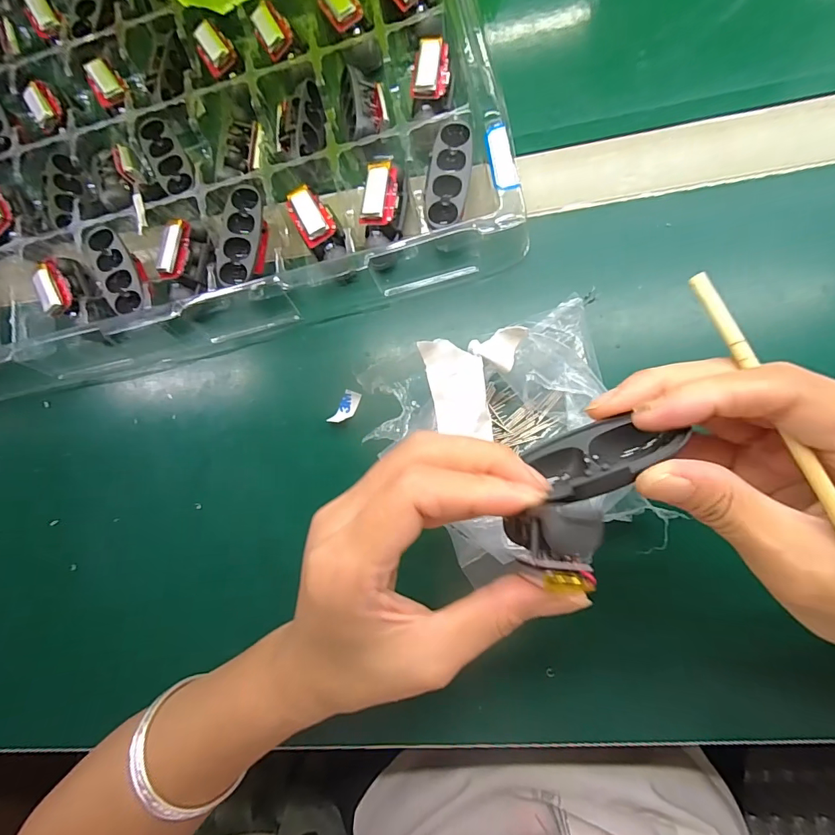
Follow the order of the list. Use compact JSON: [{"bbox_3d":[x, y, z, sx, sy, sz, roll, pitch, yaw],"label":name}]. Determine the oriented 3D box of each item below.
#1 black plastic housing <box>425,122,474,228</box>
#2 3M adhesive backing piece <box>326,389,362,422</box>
[{"bbox_3d":[0.019,-0.139,0.259,0.024,0.016,0.061,8,85,10],"label":"black plastic housing"},{"bbox_3d":[-0.044,-0.006,0.272,0.010,0.008,0.025,33,76,8],"label":"3M adhesive backing piece"}]

